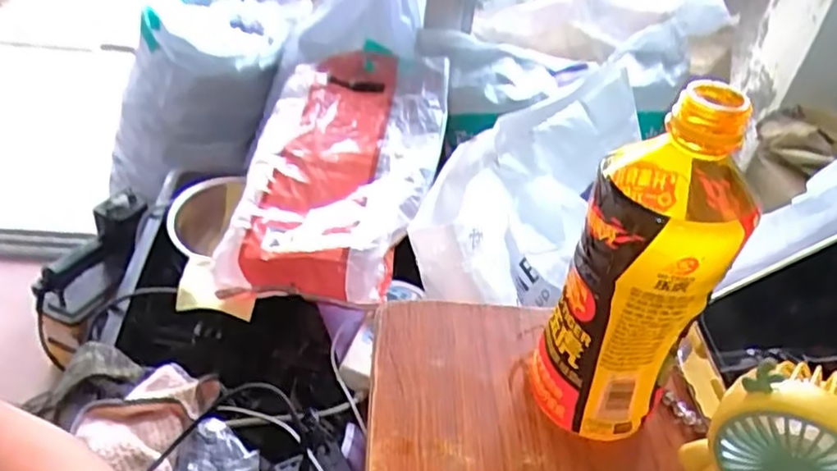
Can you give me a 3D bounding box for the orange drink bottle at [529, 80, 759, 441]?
[{"bbox_3d":[0.110,0.021,0.322,0.070,0.184,0.073,24,41,20],"label":"orange drink bottle"}]

